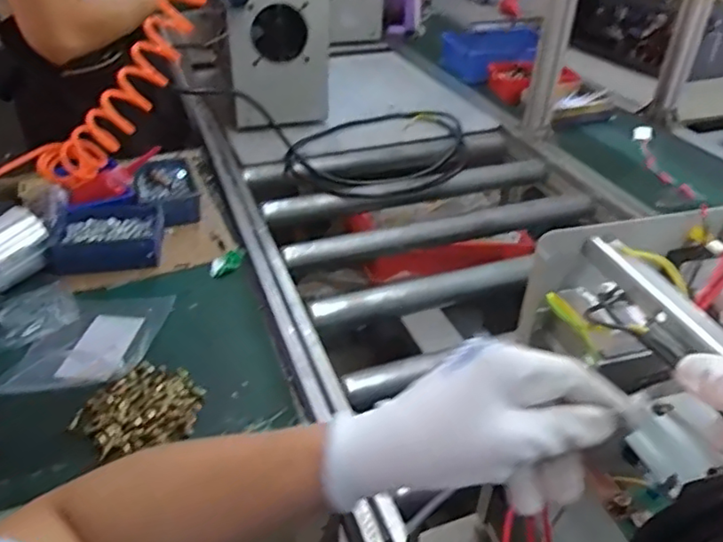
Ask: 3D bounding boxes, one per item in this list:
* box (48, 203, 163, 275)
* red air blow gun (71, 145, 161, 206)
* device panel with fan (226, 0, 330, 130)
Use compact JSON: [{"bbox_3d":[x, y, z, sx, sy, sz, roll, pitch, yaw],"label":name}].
[{"bbox_3d":[-0.354,-0.046,0.840,0.145,0.048,0.092,-5,36,-8],"label":"box"},{"bbox_3d":[-0.354,-0.136,0.877,0.142,0.036,0.031,-32,41,-1],"label":"red air blow gun"},{"bbox_3d":[-0.166,-0.434,1.220,0.212,0.310,0.036,-13,38,-19],"label":"device panel with fan"}]

